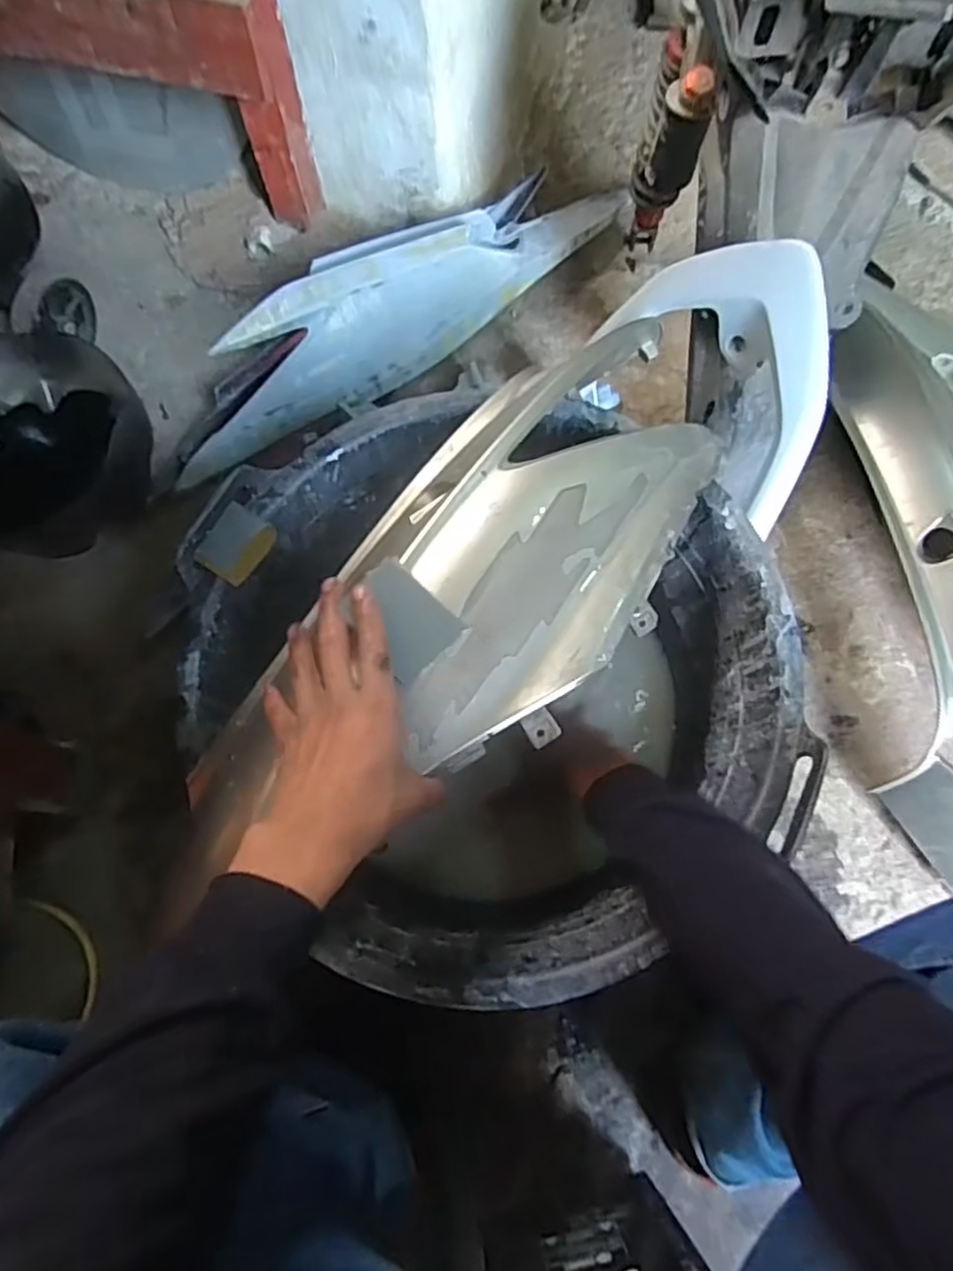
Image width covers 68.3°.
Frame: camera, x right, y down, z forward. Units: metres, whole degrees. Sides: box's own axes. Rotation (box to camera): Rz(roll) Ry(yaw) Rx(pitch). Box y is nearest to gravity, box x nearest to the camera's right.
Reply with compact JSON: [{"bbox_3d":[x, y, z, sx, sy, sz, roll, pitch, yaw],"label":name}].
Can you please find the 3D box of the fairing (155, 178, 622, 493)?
[{"bbox_3d":[-0.098,-0.405,0.850,0.671,0.142,0.130,-34,73,-11],"label":"fairing"}]

